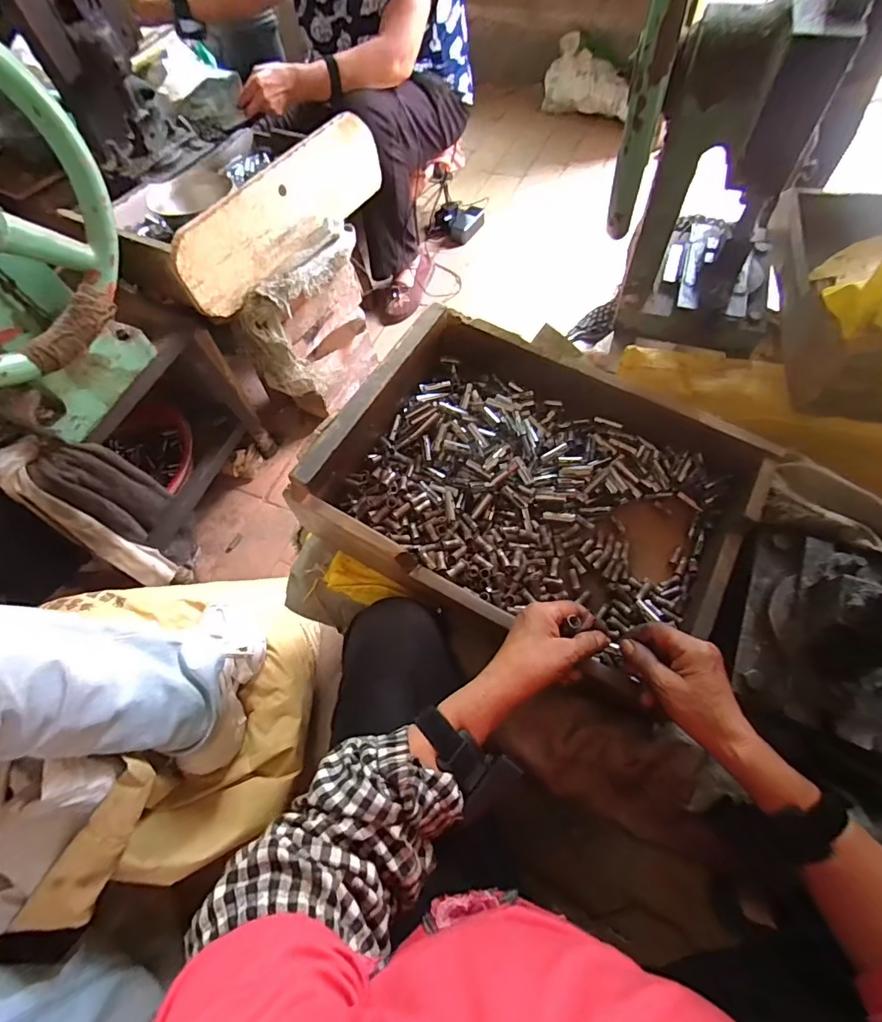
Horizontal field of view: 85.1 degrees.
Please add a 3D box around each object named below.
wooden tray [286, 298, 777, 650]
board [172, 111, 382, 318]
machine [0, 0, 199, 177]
[{"bbox_3d":[0.116,-0.029,0.563,0.448,0.134,0.332,27,67,16],"label":"wooden tray"},{"bbox_3d":[-0.282,-0.556,0.887,0.027,0.144,0.492,26,67,28],"label":"board"},{"bbox_3d":[-0.723,-0.892,0.906,0.317,0.385,0.221,-25,64,-10],"label":"machine"}]

